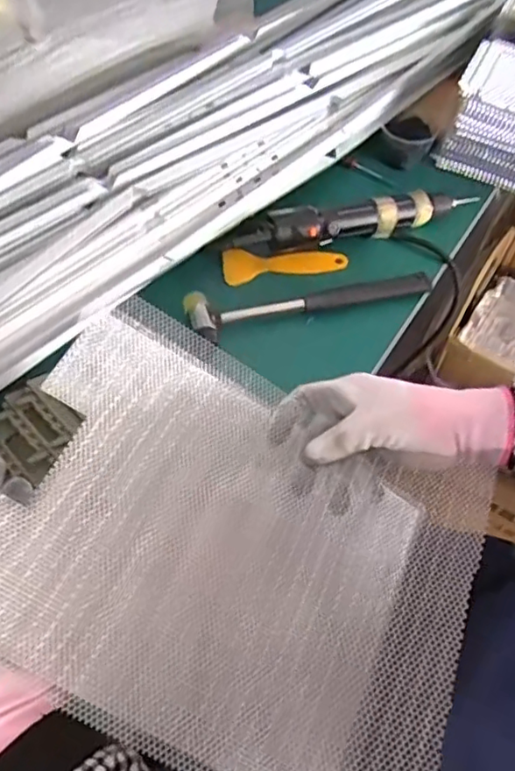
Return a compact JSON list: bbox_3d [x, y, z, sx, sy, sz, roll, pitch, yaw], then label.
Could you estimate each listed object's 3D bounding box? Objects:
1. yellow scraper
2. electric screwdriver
[{"bbox_3d":[0.028,-0.129,0.620,0.129,0.009,0.035,-10,86,-9],"label":"yellow scraper"},{"bbox_3d":[0.103,-0.171,0.623,0.298,0.044,0.039,-13,58,-10],"label":"electric screwdriver"}]

